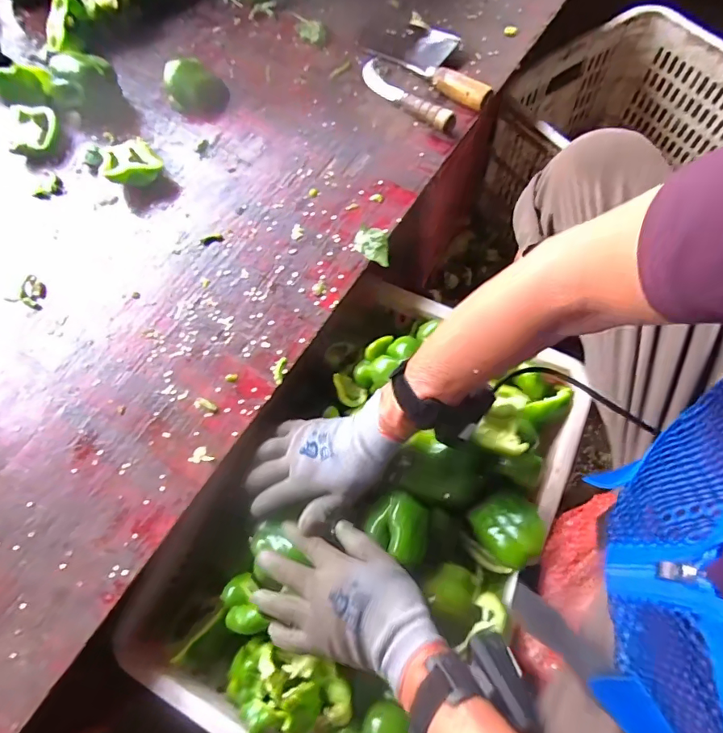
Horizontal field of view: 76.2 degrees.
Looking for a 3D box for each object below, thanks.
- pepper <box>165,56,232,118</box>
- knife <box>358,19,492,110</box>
[{"bbox_3d":[-0.237,-0.397,0.654,0.086,0.044,0.070,28,73,13],"label":"pepper"},{"bbox_3d":[0.102,-0.442,0.649,0.233,0.039,0.094,41,76,17],"label":"knife"}]

